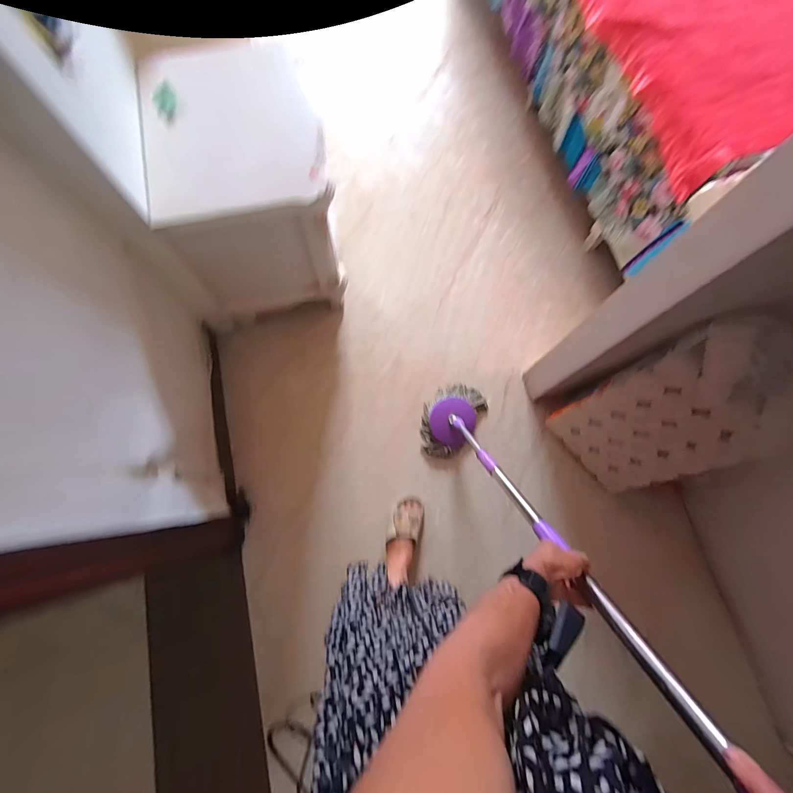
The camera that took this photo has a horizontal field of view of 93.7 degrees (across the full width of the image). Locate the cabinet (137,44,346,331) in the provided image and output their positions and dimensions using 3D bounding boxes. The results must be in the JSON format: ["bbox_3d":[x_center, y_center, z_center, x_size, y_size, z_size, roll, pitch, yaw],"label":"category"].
[{"bbox_3d":[-0.394,-0.553,1.066,0.428,0.457,0.493,-8,74,-5],"label":"cabinet"}]

